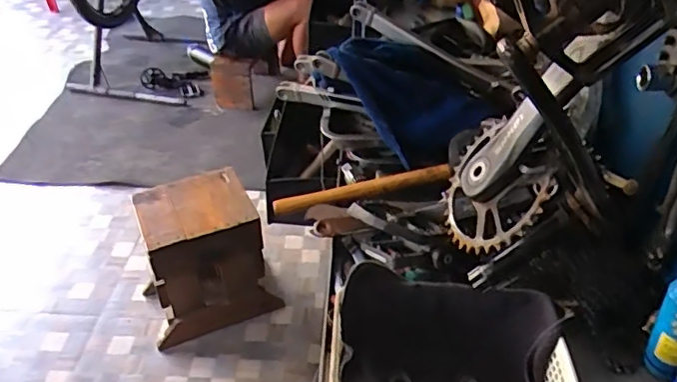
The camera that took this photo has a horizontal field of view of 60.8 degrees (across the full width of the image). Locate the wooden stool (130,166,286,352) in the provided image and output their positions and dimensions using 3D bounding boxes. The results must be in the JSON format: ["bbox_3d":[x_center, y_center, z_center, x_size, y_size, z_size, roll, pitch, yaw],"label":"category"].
[{"bbox_3d":[-0.403,0.195,1.720,0.335,0.423,0.245,-17,42,-19],"label":"wooden stool"}]

